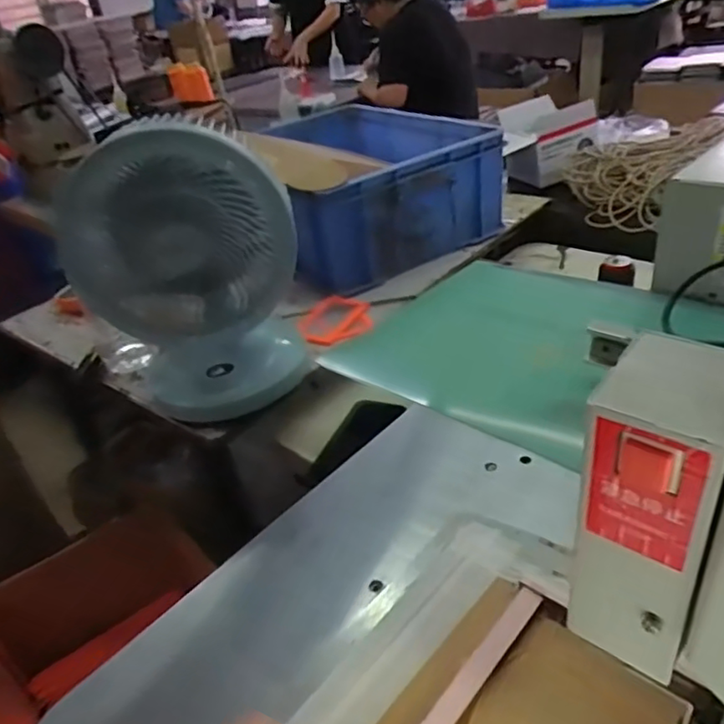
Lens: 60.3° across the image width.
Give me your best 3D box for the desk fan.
[{"bbox_3d":[-0.184,-0.102,0.716,0.232,0.312,0.168,-9,33,2],"label":"desk fan"}]

